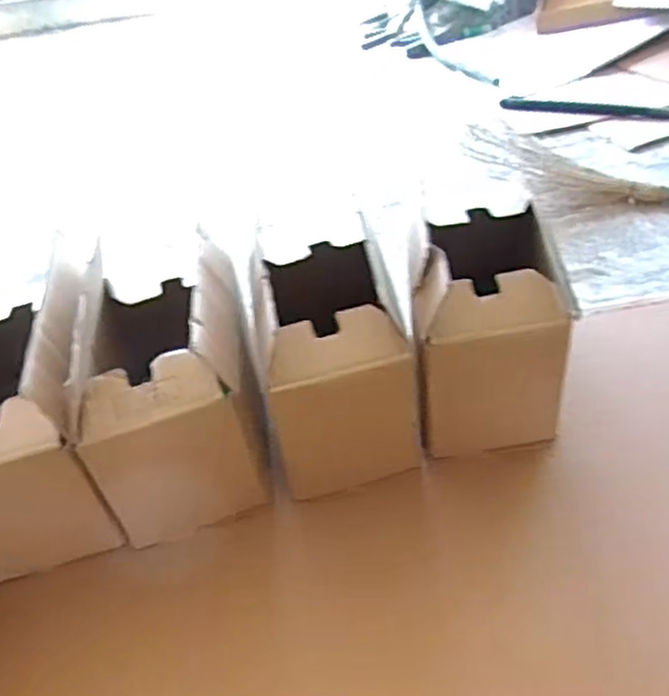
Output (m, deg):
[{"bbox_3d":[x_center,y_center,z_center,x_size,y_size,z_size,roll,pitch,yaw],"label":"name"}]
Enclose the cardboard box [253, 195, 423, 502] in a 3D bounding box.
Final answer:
[{"bbox_3d":[-0.005,0.003,0.690,0.137,0.212,0.174,-12,42,-5],"label":"cardboard box"}]

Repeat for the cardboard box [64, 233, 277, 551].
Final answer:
[{"bbox_3d":[-0.152,0.034,0.676,0.143,0.213,0.199,-10,42,-3],"label":"cardboard box"}]

